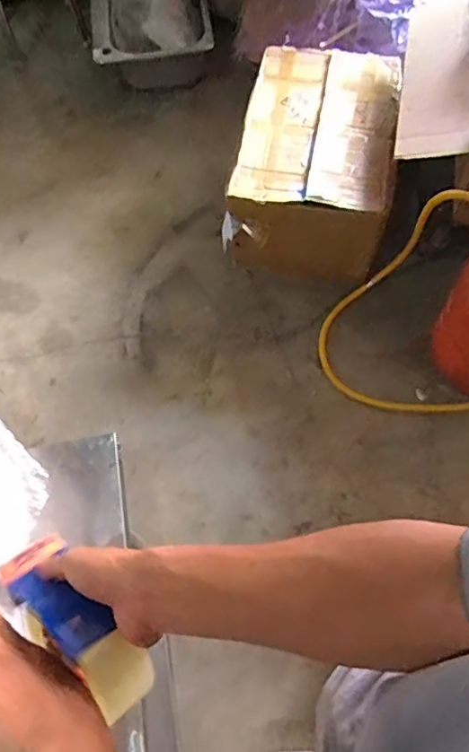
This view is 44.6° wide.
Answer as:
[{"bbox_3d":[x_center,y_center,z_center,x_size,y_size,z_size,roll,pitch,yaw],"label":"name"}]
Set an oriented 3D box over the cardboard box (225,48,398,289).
[{"bbox_3d":[0.234,-0.617,1.667,0.429,0.269,0.616,9,65,7],"label":"cardboard box"}]

